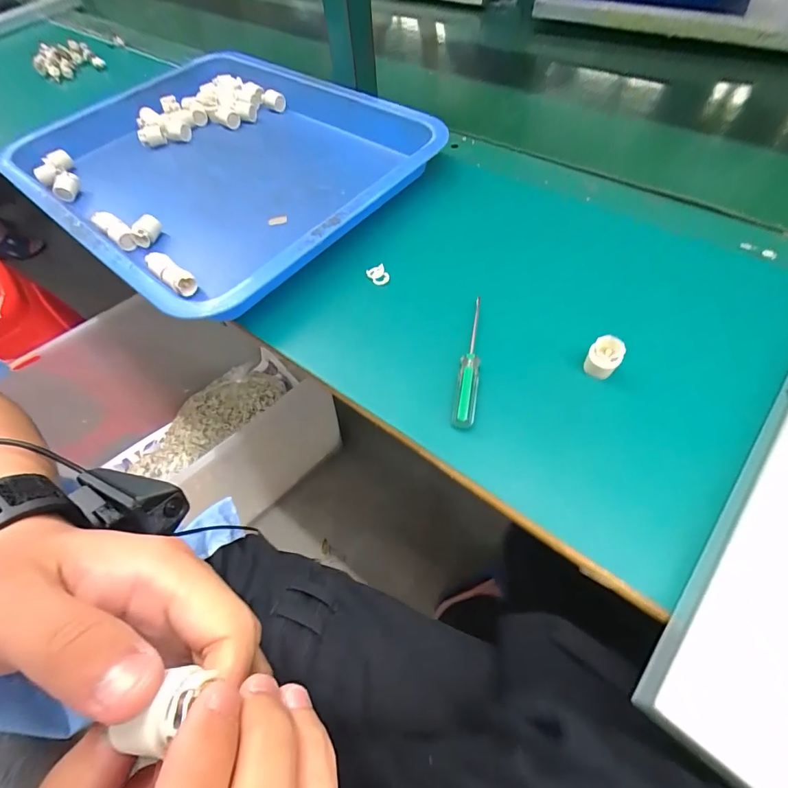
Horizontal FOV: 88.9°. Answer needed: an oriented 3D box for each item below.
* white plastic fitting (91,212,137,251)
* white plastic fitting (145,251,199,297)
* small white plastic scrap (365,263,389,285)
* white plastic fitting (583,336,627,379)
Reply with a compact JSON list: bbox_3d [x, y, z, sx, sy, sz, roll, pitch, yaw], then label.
[{"bbox_3d":[-0.285,-0.167,0.410,0.056,0.019,0.020,39,68,24],"label":"white plastic fitting"},{"bbox_3d":[-0.205,-0.109,0.368,0.054,0.019,0.020,34,66,22],"label":"white plastic fitting"},{"bbox_3d":[-0.015,-0.107,0.363,0.016,0.011,0.016,-24,60,-10],"label":"small white plastic scrap"},{"bbox_3d":[0.149,-0.026,0.286,0.021,0.025,0.020,-2,58,3],"label":"white plastic fitting"}]

